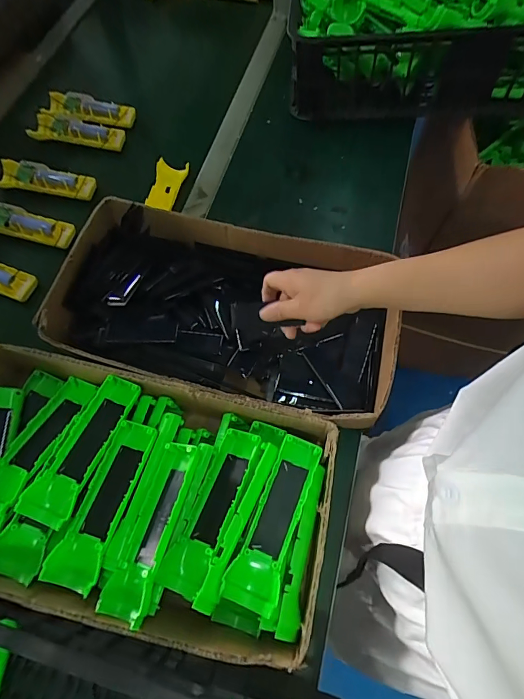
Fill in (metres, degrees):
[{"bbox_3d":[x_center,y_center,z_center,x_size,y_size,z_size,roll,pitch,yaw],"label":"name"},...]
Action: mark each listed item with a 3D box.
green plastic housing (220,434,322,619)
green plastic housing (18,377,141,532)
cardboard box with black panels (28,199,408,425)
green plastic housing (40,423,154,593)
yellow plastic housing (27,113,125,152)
[{"bbox_3d":[0.013,0.166,0.408,0.048,0.020,0.162,19,65,8],"label":"green plastic housing"},{"bbox_3d":[-0.188,0.108,0.447,0.050,0.029,0.164,23,65,10],"label":"green plastic housing"},{"bbox_3d":[-0.047,-0.056,0.534,0.424,0.073,0.238,15,64,6],"label":"cardboard box with black panels"},{"bbox_3d":[-0.157,0.156,0.420,0.048,0.023,0.162,18,65,8],"label":"green plastic housing"},{"bbox_3d":[-0.338,-0.403,0.757,0.168,0.017,0.056,10,64,4],"label":"yellow plastic housing"}]

